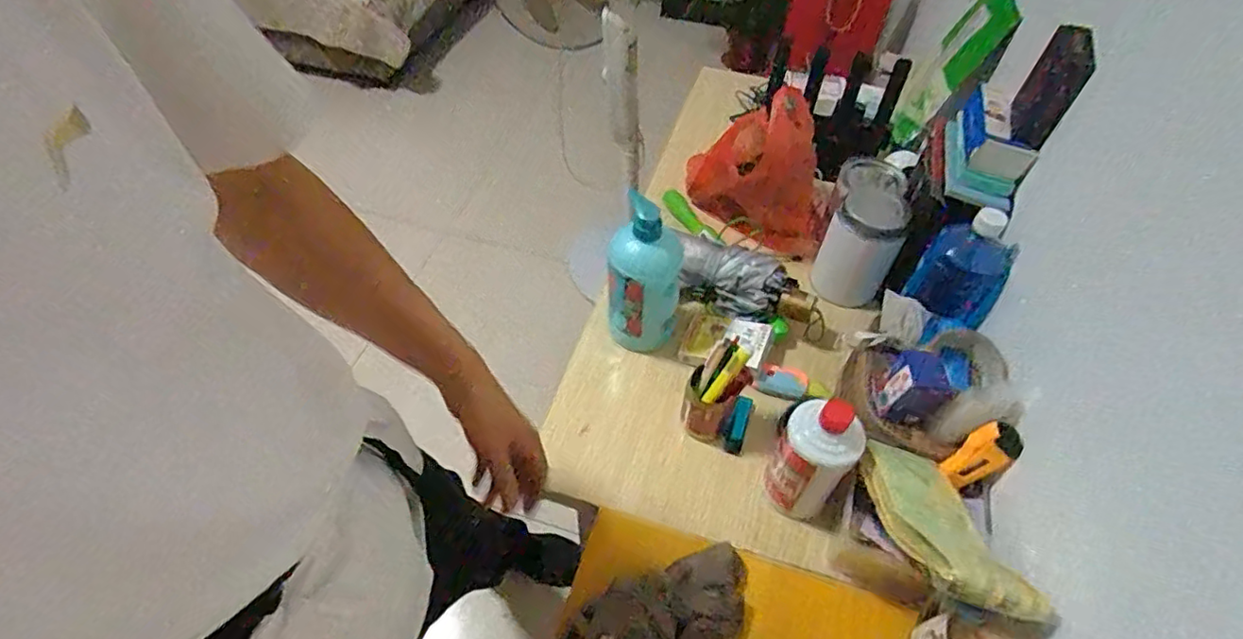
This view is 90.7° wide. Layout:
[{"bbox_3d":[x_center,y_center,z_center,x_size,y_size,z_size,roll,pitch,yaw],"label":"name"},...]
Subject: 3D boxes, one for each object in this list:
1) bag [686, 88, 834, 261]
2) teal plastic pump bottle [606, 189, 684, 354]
[{"bbox_3d":[0.210,-0.231,0.932,0.243,0.223,0.075,25,56,18],"label":"bag"},{"bbox_3d":[0.028,-0.042,0.804,0.093,0.224,0.098,5,52,4],"label":"teal plastic pump bottle"}]

